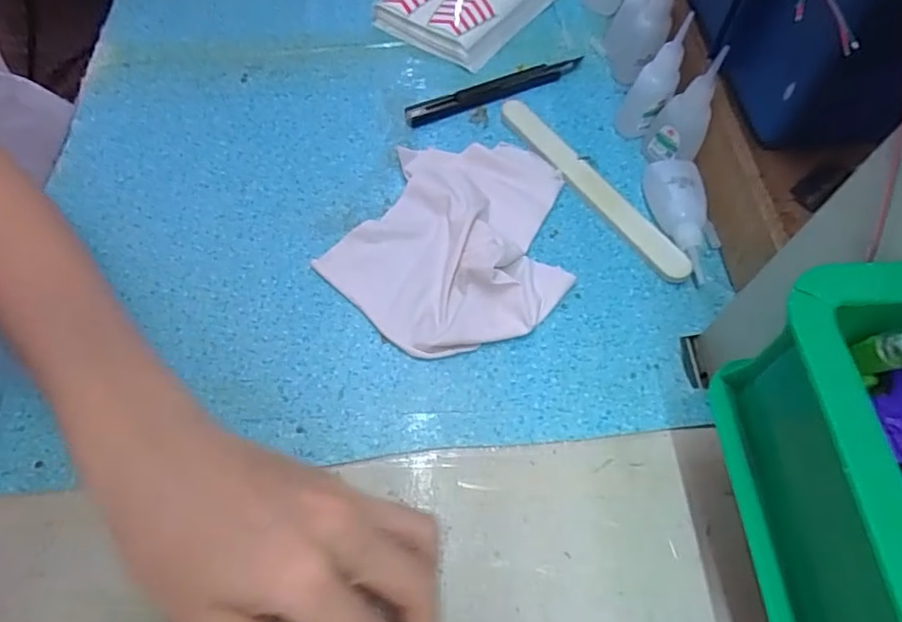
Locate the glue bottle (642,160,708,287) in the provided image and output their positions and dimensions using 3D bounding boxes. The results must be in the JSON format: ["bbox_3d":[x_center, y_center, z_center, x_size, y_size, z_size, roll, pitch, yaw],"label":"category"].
[{"bbox_3d":[0.146,-0.059,0.358,0.034,0.018,0.084,1,62,-1],"label":"glue bottle"}]

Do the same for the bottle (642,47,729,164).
[{"bbox_3d":[0.151,-0.127,0.363,0.034,0.081,0.024,25,64,11],"label":"bottle"}]

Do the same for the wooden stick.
[{"bbox_3d":[0.091,-0.085,0.376,0.023,0.009,0.174,-29,66,-16],"label":"wooden stick"}]

